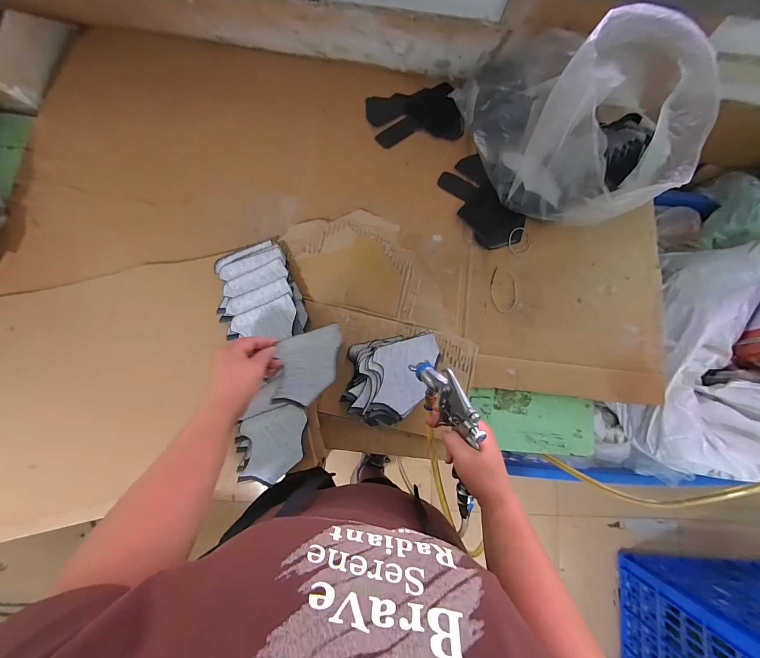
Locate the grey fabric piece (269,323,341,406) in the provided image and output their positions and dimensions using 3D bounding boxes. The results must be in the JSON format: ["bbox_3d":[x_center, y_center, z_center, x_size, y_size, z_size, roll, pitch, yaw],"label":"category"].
[{"bbox_3d":[-0.108,0.054,0.497,0.090,0.004,0.119,3,100,-20],"label":"grey fabric piece"}]

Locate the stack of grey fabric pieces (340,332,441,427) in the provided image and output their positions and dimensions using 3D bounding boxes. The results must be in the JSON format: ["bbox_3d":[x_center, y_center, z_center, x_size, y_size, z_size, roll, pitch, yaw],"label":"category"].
[{"bbox_3d":[0.016,0.079,0.540,0.138,0.056,0.143,8,81,-2],"label":"stack of grey fabric pieces"}]

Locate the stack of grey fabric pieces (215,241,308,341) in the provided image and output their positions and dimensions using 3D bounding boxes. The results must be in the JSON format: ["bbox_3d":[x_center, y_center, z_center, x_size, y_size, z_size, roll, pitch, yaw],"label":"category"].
[{"bbox_3d":[-0.201,-0.060,0.547,0.125,0.036,0.170,-17,82,-6],"label":"stack of grey fabric pieces"}]

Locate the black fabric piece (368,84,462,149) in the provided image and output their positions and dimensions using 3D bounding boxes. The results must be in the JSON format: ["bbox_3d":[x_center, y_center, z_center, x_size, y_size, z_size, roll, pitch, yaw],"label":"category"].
[{"bbox_3d":[0.070,-0.425,0.661,0.179,0.010,0.122,-13,82,-5],"label":"black fabric piece"}]

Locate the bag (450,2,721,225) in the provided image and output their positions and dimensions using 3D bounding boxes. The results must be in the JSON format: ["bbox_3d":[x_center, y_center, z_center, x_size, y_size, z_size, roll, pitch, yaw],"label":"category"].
[{"bbox_3d":[0.325,-0.337,0.552,0.374,0.199,0.259,14,80,-1],"label":"bag"}]

